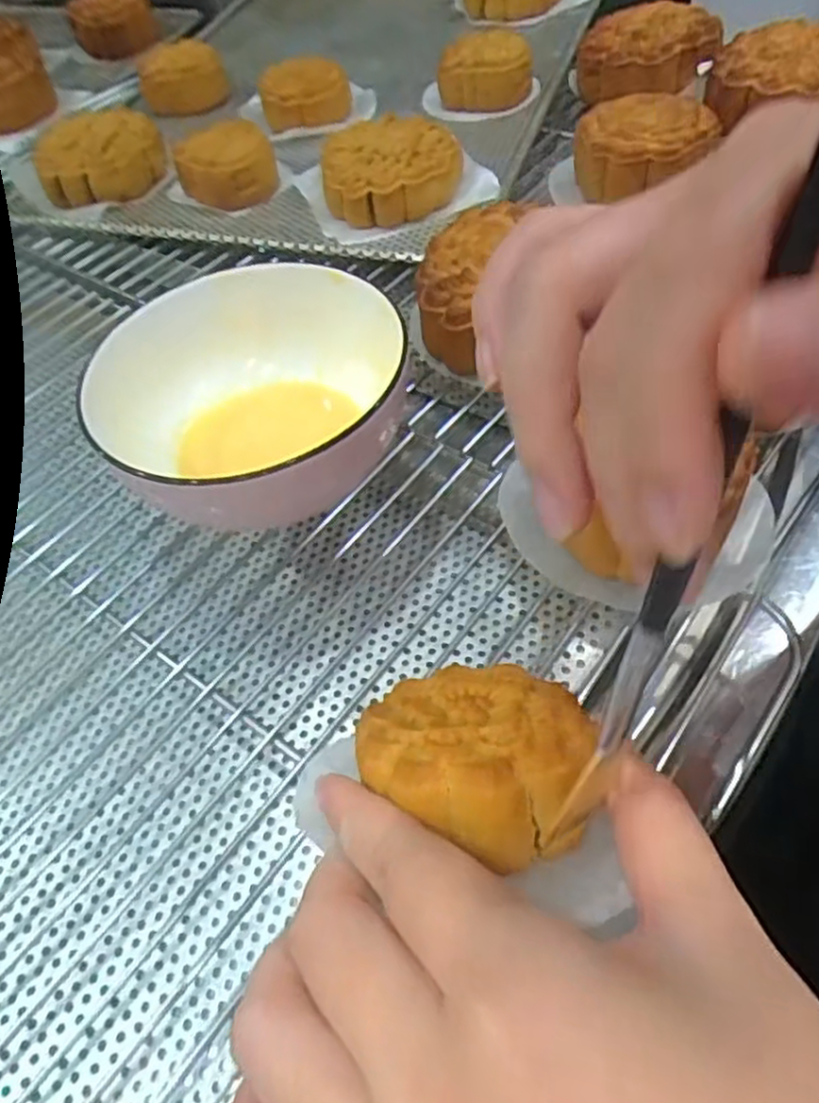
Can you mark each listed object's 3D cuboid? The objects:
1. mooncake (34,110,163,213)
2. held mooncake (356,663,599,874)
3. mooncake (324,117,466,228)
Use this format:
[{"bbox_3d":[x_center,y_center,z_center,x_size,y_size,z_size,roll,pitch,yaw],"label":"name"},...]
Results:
[{"bbox_3d":[-0.193,-0.249,0.474,0.068,0.029,0.066,-9,51,2],"label":"mooncake"},{"bbox_3d":[0.018,0.056,0.193,0.056,0.032,0.053,5,25,31],"label":"held mooncake"},{"bbox_3d":[-0.011,-0.219,0.431,0.077,0.034,0.077,-7,52,3],"label":"mooncake"}]

